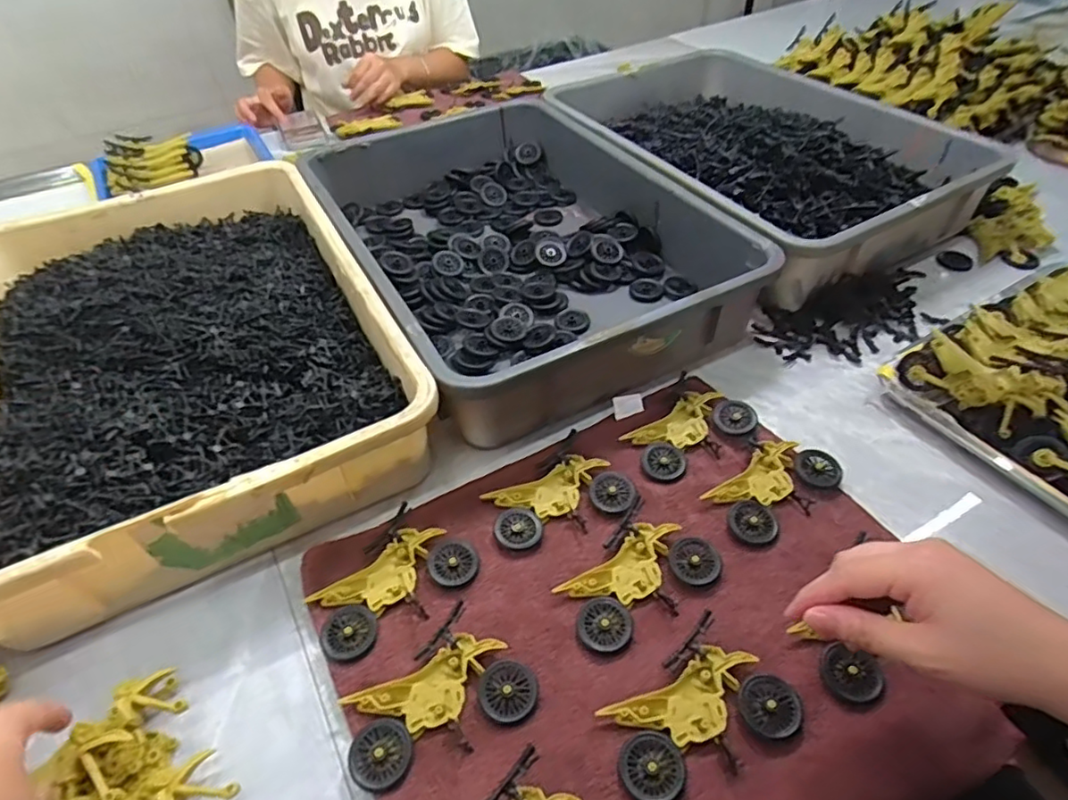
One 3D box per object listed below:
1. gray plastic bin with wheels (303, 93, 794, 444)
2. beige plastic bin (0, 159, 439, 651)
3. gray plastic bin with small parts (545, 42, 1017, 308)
[{"bbox_3d":[-0.028,-0.194,0.700,0.361,0.087,0.502,-25,50,-20],"label":"gray plastic bin with wheels"},{"bbox_3d":[-0.339,-0.059,0.581,0.347,0.083,0.510,-23,49,-19],"label":"beige plastic bin"},{"bbox_3d":[0.292,-0.341,0.820,0.387,0.089,0.518,-22,49,-18],"label":"gray plastic bin with small parts"}]

